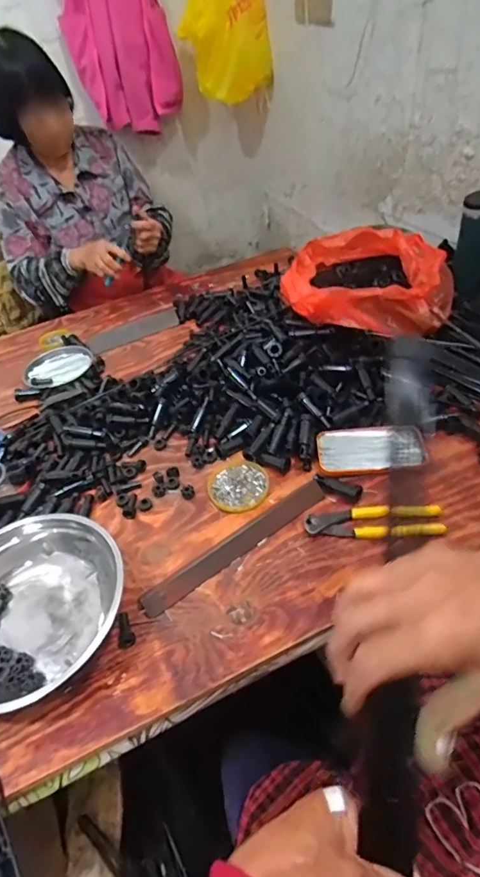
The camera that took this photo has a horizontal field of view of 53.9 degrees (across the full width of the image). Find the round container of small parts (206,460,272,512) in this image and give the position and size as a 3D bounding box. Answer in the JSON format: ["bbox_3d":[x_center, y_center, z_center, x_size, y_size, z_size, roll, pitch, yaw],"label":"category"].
[{"bbox_3d":[-0.003,0.066,0.662,0.085,0.015,0.086,-5,44,5],"label":"round container of small parts"}]

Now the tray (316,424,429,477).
[{"bbox_3d":[0.183,0.010,0.660,0.143,0.020,0.082,-7,44,3],"label":"tray"}]

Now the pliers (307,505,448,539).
[{"bbox_3d":[0.165,0.099,0.583,0.164,0.016,0.048,-4,44,6],"label":"pliers"}]

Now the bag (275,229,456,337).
[{"bbox_3d":[0.226,-0.287,0.837,0.291,0.104,0.255,-4,44,6],"label":"bag"}]

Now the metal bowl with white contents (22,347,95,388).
[{"bbox_3d":[-0.360,-0.140,0.932,0.141,0.022,0.115,-7,44,3],"label":"metal bowl with white contents"}]

